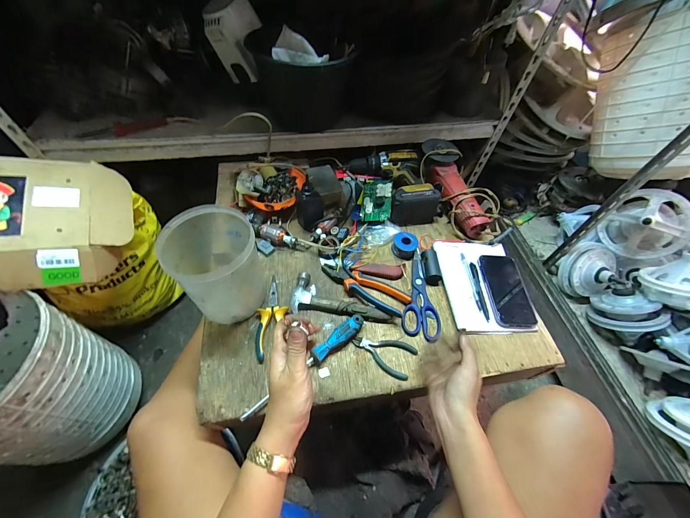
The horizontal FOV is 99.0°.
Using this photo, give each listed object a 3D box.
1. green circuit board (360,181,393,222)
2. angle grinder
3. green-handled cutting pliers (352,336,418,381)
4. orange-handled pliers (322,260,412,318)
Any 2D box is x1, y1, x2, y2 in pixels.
[{"bbox_3d":[0.075,-0.138,0.691,0.073,0.010,0.107,-2,67,23],"label":"green circuit board"},{"bbox_3d":[0.271,-0.186,0.729,0.094,0.075,0.265,-7,56,-10],"label":"angle grinder"},{"bbox_3d":[0.069,0.169,0.534,0.110,0.011,0.063,23,56,11],"label":"green-handled cutting pliers"},{"bbox_3d":[0.039,0.051,0.598,0.186,0.023,0.063,30,58,16],"label":"orange-handled pliers"}]

